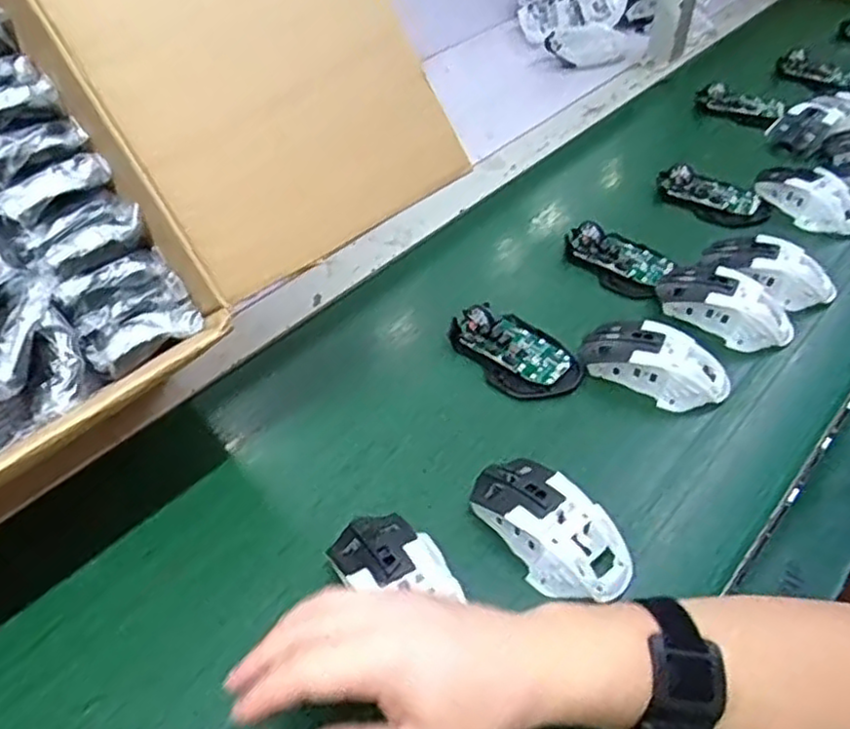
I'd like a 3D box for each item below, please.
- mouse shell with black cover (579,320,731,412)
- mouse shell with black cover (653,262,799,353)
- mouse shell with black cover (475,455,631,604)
[{"bbox_3d":[0.185,-0.002,0.579,0.114,0.041,0.056,21,52,25],"label":"mouse shell with black cover"},{"bbox_3d":[0.263,-0.052,0.623,0.118,0.035,0.065,24,53,26],"label":"mouse shell with black cover"},{"bbox_3d":[0.083,0.105,0.477,0.062,0.036,0.110,-29,50,-20],"label":"mouse shell with black cover"}]

